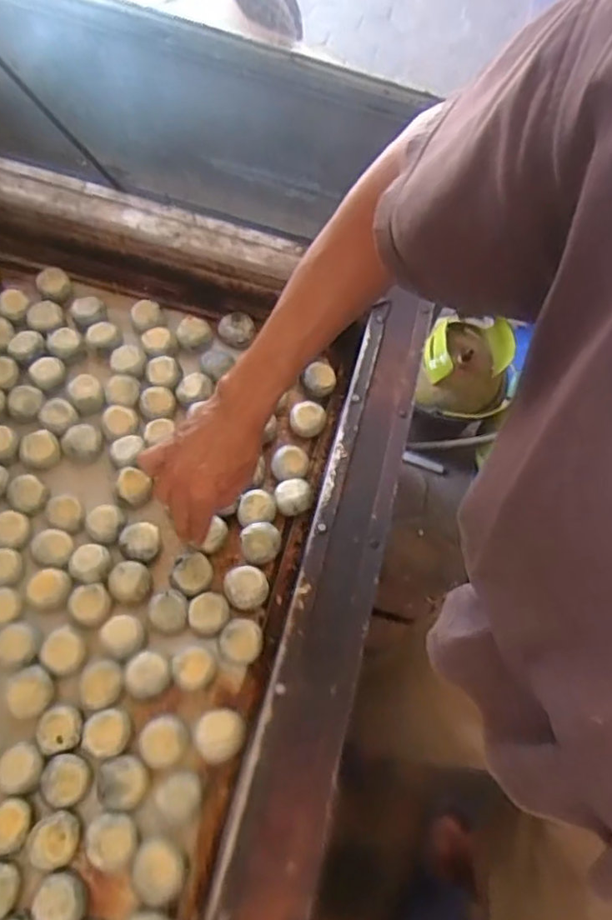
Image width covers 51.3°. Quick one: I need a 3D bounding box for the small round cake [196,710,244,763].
[{"bbox_3d":[-0.071,0.229,0.532,0.041,0.023,0.038,2,62,-3],"label":"small round cake"}]

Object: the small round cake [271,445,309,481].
[{"bbox_3d":[-0.017,0.004,0.680,0.039,0.023,0.033,5,62,-1],"label":"small round cake"}]

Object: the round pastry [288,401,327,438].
[{"bbox_3d":[0.002,-0.046,0.716,0.039,0.024,0.032,20,63,7],"label":"round pastry"}]

